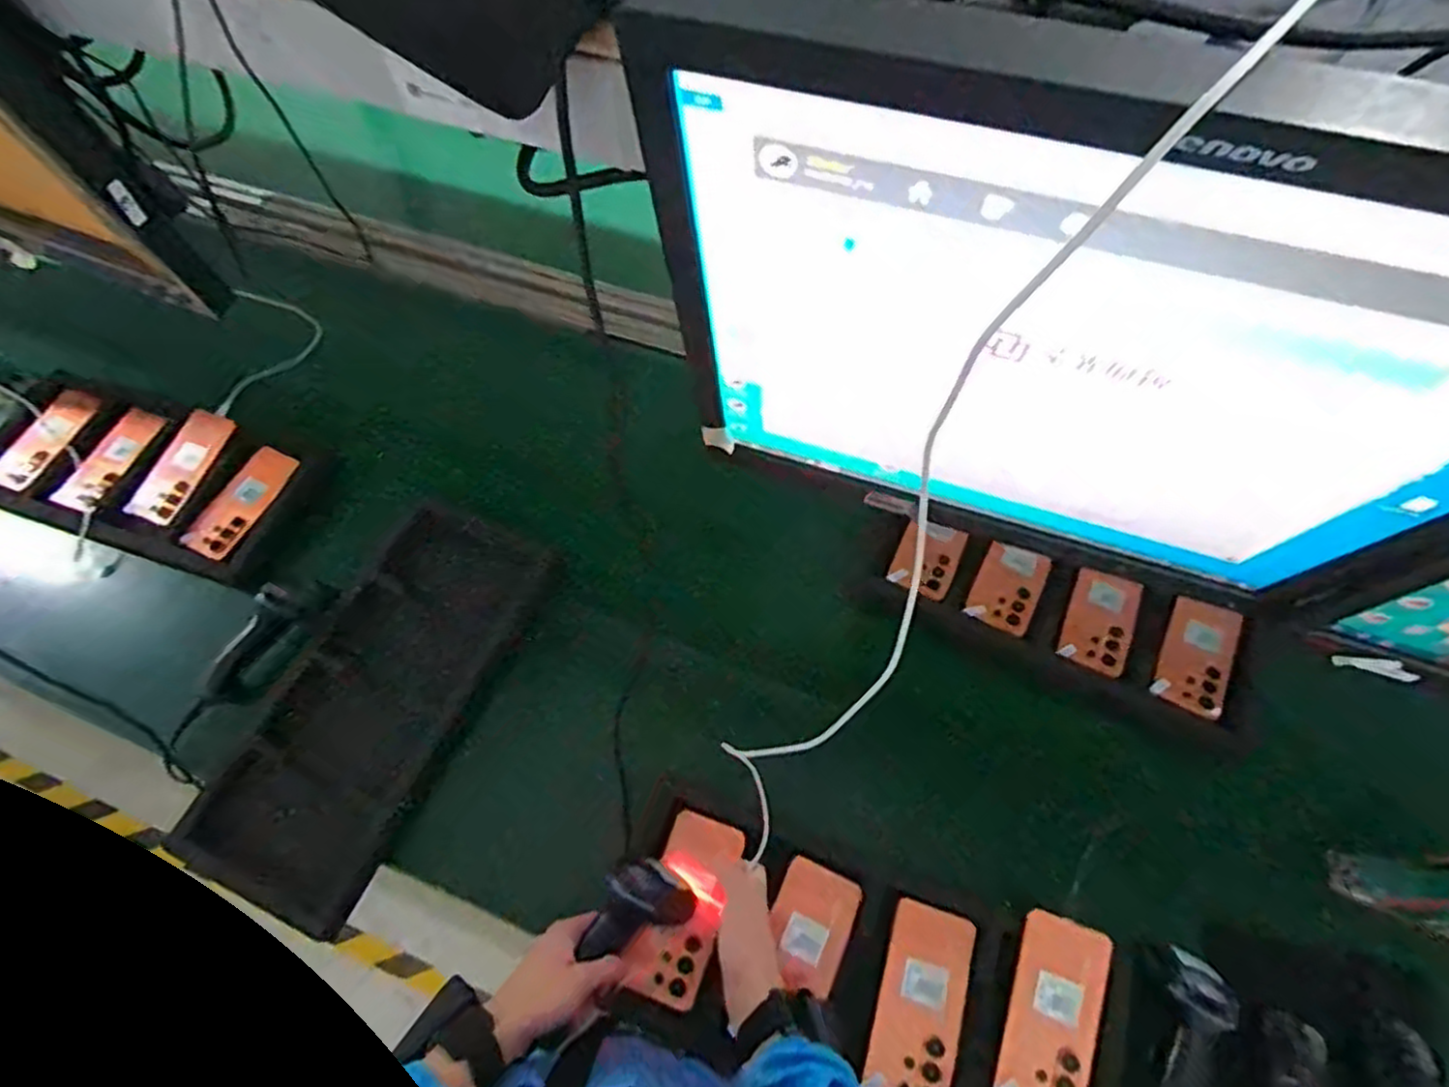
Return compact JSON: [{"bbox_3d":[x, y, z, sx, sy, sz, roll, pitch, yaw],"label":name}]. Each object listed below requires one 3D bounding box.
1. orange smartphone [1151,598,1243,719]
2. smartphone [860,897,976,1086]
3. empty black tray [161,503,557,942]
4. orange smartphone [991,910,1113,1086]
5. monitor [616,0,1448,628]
[{"bbox_3d":[0.582,0.136,0.868,0.080,0.013,0.148,25,66,14],"label":"orange smartphone"},{"bbox_3d":[0.184,0.434,0.662,0.077,0.014,0.169,18,64,11],"label":"smartphone"},{"bbox_3d":[-0.415,0.179,0.852,0.229,0.033,0.473,22,65,13],"label":"empty black tray"},{"bbox_3d":[0.301,0.434,0.645,0.080,0.009,0.165,19,64,11],"label":"orange smartphone"},{"bbox_3d":[0.162,-0.086,0.338,0.384,0.337,0.061,16,75,10],"label":"monitor"}]

